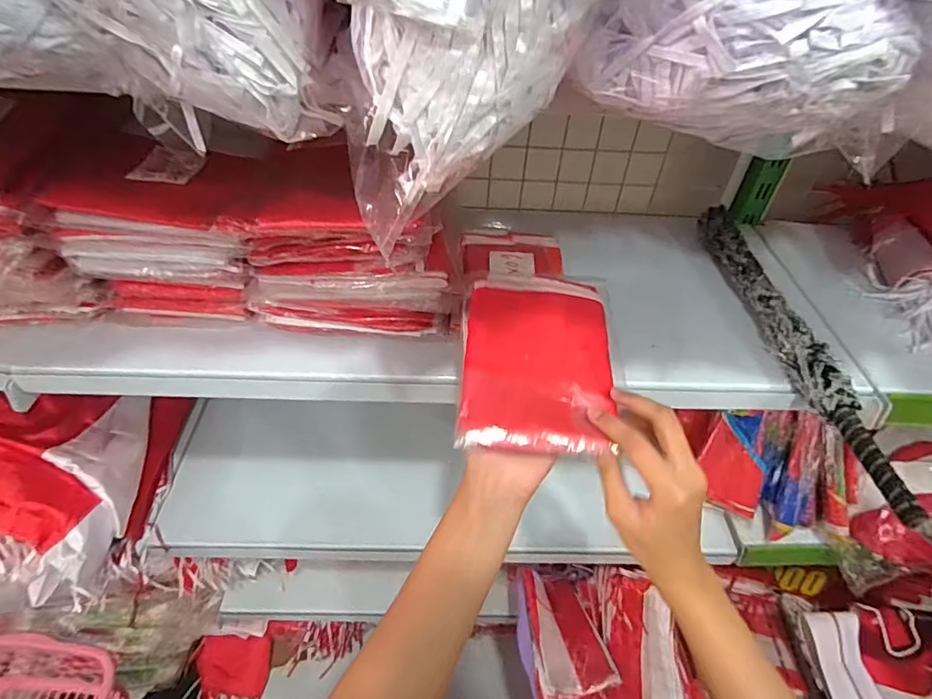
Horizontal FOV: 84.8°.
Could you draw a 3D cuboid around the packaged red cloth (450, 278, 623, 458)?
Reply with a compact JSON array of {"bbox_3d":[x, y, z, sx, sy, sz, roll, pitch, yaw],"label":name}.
[{"bbox_3d":[0.061,0.002,0.417,0.124,0.026,0.174,3,45,1],"label":"packaged red cloth"}]

